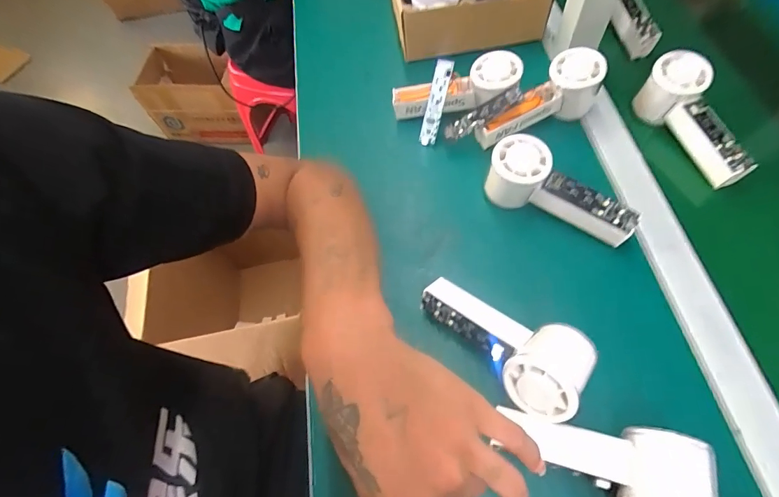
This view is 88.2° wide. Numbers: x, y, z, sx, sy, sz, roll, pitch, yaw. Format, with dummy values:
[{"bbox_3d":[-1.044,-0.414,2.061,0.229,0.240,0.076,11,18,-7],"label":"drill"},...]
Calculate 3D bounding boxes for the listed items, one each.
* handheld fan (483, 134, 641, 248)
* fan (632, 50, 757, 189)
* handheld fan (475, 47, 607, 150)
[{"bbox_3d":[0.169,-0.052,0.406,0.148,0.066,0.050,31,72,15],"label":"handheld fan"},{"bbox_3d":[0.335,-0.136,0.438,0.051,0.067,0.145,-21,68,-6],"label":"fan"},{"bbox_3d":[0.174,-0.162,0.457,0.153,0.069,0.055,-32,69,-10],"label":"handheld fan"}]

